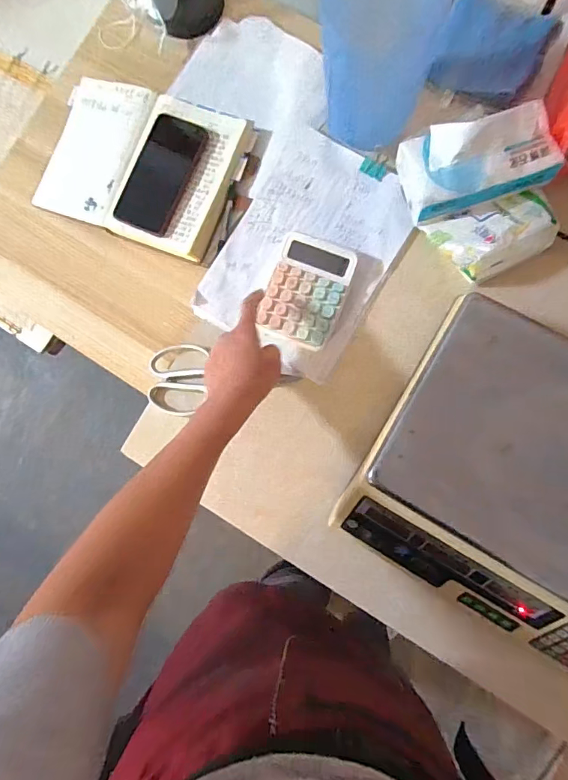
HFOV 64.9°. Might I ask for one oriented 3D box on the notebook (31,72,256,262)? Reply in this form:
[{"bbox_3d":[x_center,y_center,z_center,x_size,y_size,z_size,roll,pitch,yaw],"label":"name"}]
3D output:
[{"bbox_3d":[-0.211,-0.326,0.641,0.292,0.030,0.210,21,87,7],"label":"notebook"}]

